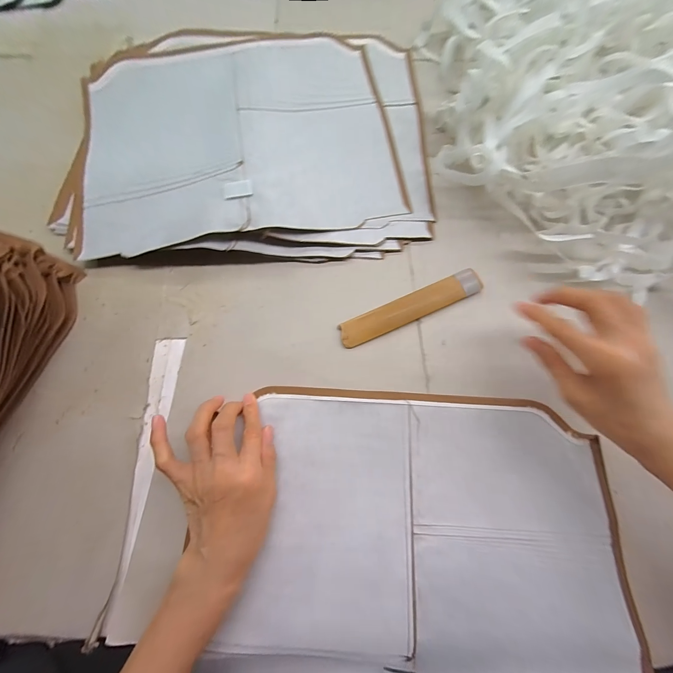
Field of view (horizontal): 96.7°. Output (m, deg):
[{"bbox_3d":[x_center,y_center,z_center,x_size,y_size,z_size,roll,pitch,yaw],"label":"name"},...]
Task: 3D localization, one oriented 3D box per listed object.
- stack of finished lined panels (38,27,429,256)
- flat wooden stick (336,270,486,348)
[{"bbox_3d":[-0.115,-0.264,0.388,0.454,0.038,0.345,-1,75,1],"label":"stack of finished lined panels"},{"bbox_3d":[0.085,-0.033,0.341,0.170,0.010,0.031,-24,75,-5],"label":"flat wooden stick"}]

